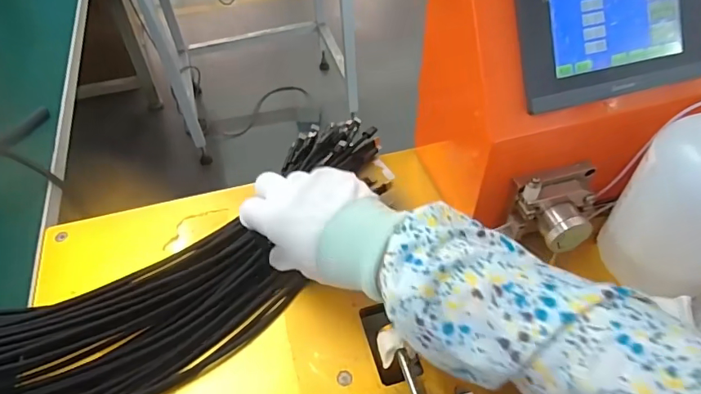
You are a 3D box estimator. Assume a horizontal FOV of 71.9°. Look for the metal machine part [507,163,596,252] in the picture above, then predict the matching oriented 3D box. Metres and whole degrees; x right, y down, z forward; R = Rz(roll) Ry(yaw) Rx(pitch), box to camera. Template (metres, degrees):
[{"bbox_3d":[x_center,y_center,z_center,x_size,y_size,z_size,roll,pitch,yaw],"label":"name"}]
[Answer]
[{"bbox_3d":[0.156,0.008,0.357,0.068,0.044,0.048,-8,50,-5],"label":"metal machine part"}]

